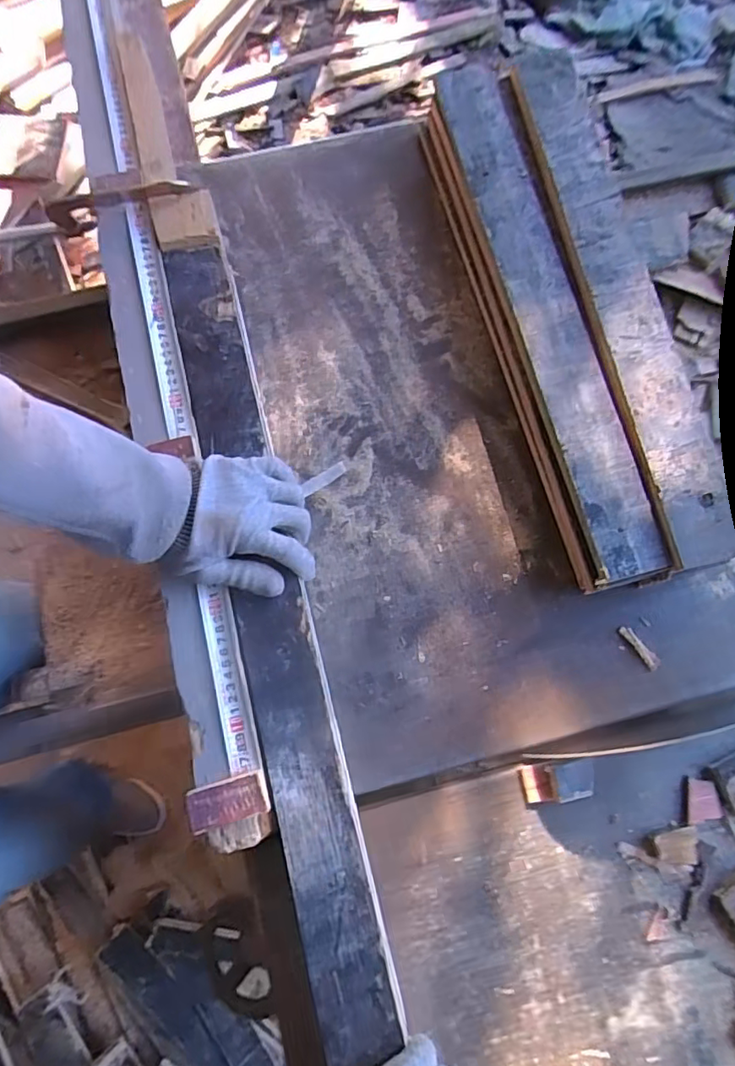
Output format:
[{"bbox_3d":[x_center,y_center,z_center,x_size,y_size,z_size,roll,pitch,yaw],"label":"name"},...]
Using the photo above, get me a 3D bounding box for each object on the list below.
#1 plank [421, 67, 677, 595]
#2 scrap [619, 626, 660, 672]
[{"bbox_3d":[0.169,-0.218,0.563,0.084,0.067,0.558,-14,79,-2],"label":"plank"},{"bbox_3d":[0.262,0.110,0.526,0.012,0.010,0.049,-38,81,-6],"label":"scrap"}]

